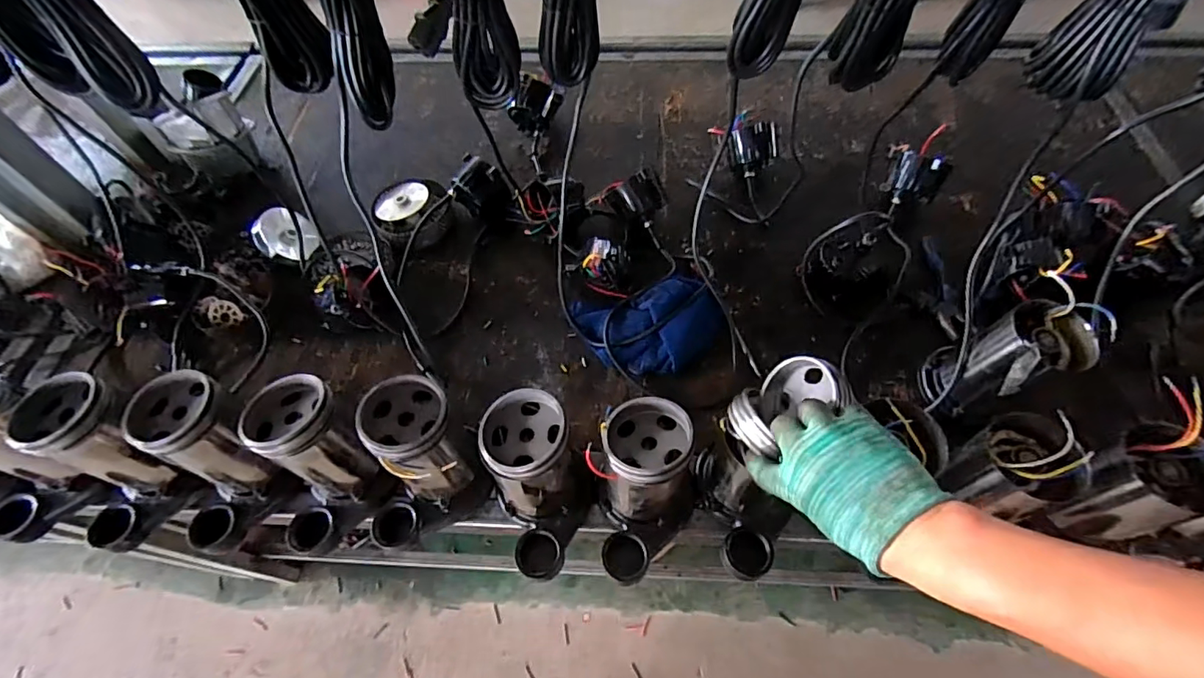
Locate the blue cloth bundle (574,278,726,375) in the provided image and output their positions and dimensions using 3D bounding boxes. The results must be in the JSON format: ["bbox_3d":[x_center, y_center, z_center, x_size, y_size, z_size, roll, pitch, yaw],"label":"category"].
[{"bbox_3d":[0.071,-0.017,0.771,0.220,0.058,0.132,-7,59,-2],"label":"blue cloth bundle"}]

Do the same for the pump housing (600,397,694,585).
[{"bbox_3d":[0.039,0.173,0.574,0.117,0.175,0.167,10,60,8],"label":"pump housing"}]

